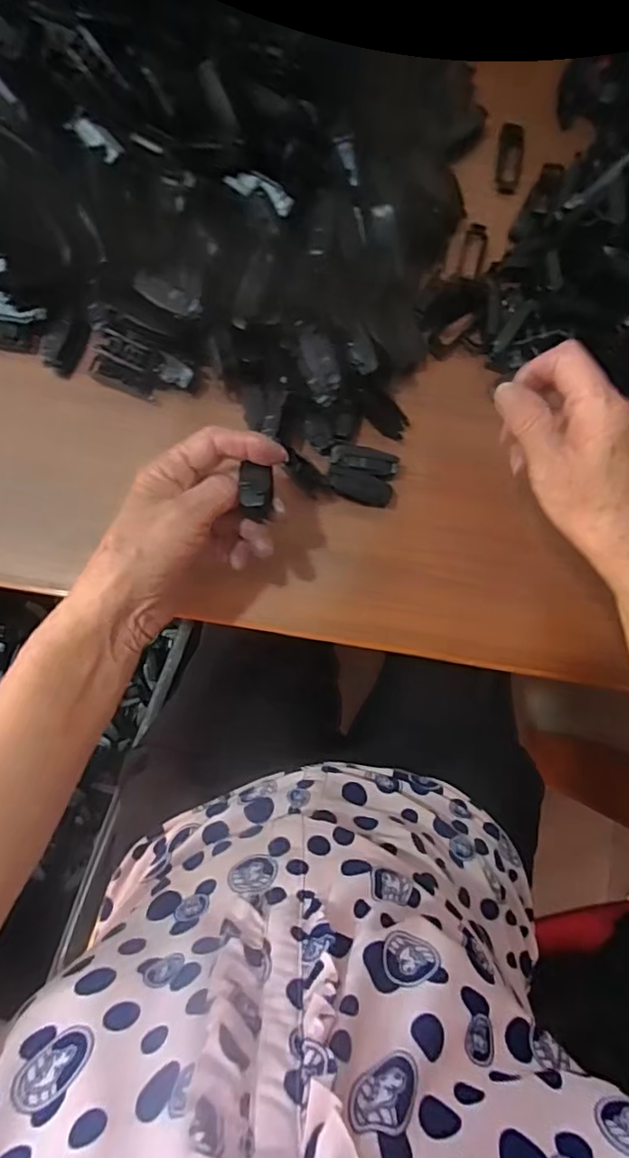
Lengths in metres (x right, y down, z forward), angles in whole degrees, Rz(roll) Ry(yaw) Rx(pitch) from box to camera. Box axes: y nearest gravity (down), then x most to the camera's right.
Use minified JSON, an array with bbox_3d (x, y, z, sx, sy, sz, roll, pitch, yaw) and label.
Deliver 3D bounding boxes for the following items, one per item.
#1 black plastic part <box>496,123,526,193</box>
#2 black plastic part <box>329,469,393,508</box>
[{"bbox_3d":[0.154,-0.329,0.425,0.021,0.010,0.056,8,83,-4],"label":"black plastic part"},{"bbox_3d":[0.032,-0.063,0.388,0.044,0.026,0.018,15,83,-3],"label":"black plastic part"}]

